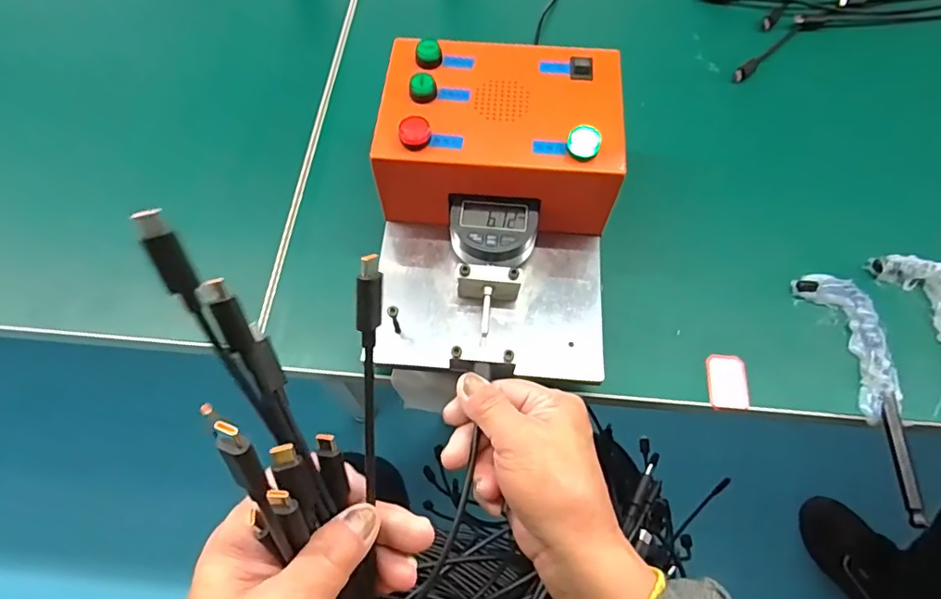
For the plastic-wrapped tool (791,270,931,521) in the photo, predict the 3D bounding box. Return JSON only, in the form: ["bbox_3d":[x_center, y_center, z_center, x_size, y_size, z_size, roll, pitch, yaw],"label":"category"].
[{"bbox_3d":[0.261,0.053,0.336,0.038,0.013,0.156,-11,65,-4],"label":"plastic-wrapped tool"}]

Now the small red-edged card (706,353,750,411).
[{"bbox_3d":[0.167,0.053,0.340,0.024,0.004,0.037,4,65,3],"label":"small red-edged card"}]

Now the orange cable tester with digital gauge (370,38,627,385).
[{"bbox_3d":[0.016,-0.055,0.345,0.153,0.100,0.207,2,65,2],"label":"orange cable tester with digital gauge"}]

